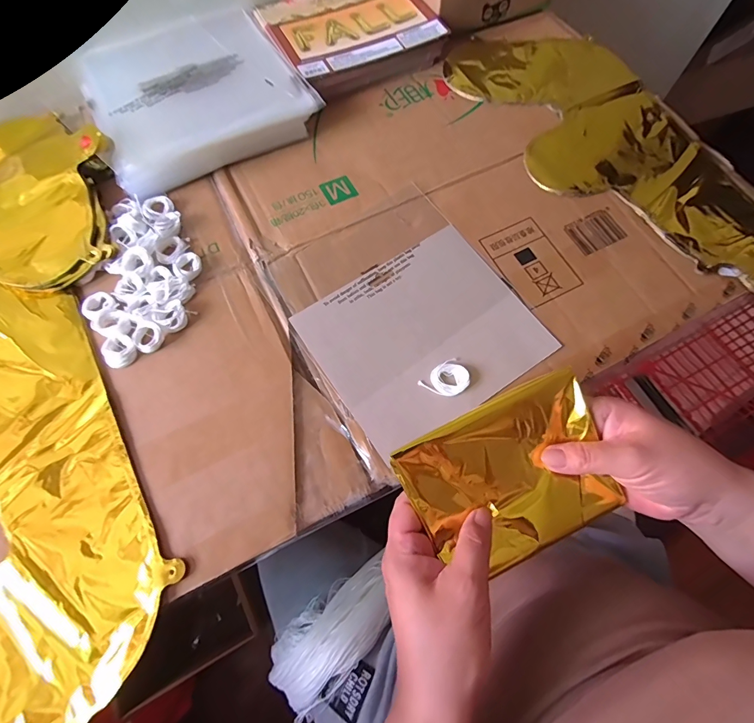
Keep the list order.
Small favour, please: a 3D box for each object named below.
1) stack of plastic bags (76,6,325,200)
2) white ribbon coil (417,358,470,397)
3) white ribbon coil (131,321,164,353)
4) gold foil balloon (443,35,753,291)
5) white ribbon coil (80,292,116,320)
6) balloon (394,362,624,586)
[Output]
[{"bbox_3d":[-0.217,-0.321,0.467,0.226,0.034,0.237,-28,71,-10],"label":"stack of plastic bags"},{"bbox_3d":[0.061,0.016,0.348,0.041,0.005,0.030,-29,71,-10],"label":"white ribbon coil"},{"bbox_3d":[-0.204,-0.023,0.352,0.029,0.009,0.025,41,74,15],"label":"white ribbon coil"},{"bbox_3d":[0.259,-0.242,0.438,0.195,0.011,0.419,-26,71,-9],"label":"gold foil balloon"},{"bbox_3d":[-0.257,-0.053,0.364,0.030,0.004,0.027,-25,70,-9],"label":"white ribbon coil"},{"bbox_3d":[0.094,0.080,0.278,0.140,0.028,0.100,-23,70,-8],"label":"balloon"}]

